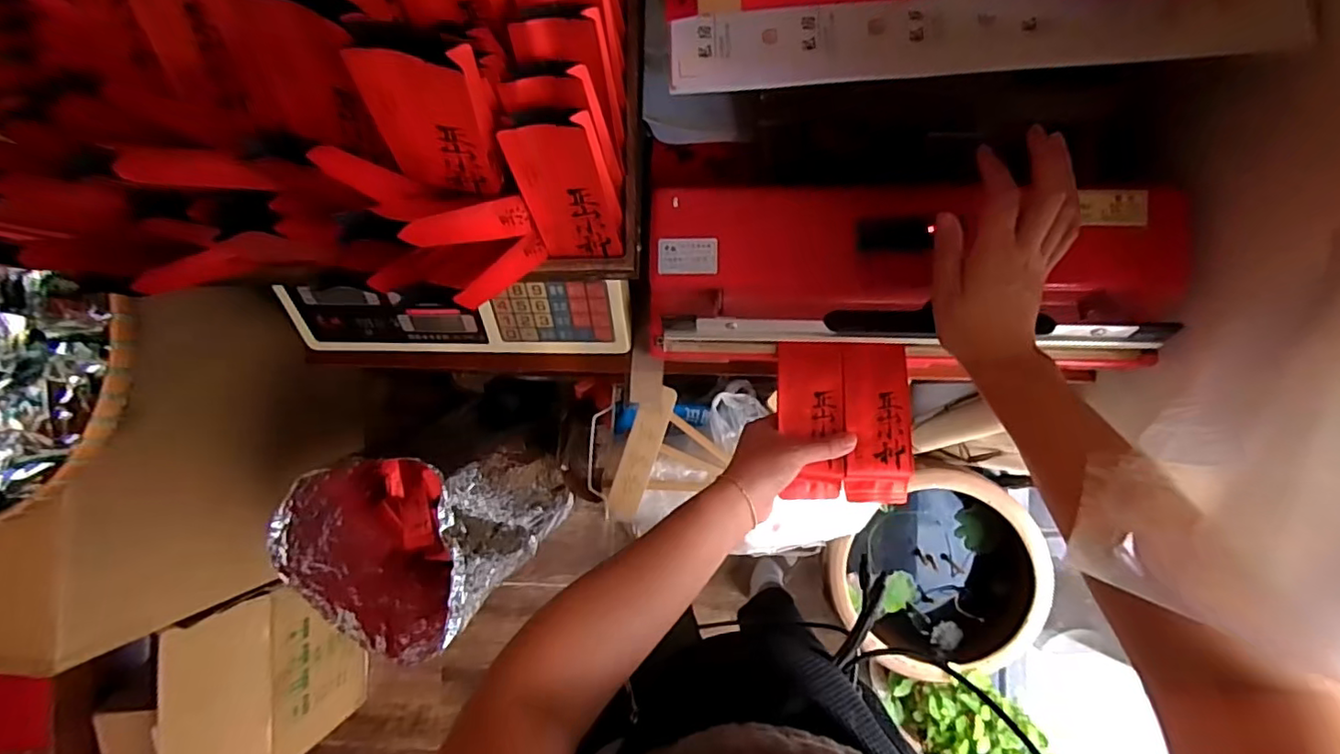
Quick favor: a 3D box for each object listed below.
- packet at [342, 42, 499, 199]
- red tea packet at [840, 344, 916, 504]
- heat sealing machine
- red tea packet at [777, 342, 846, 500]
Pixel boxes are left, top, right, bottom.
[{"bbox_3d":[-0.127,-0.135,0.314,0.057,0.111,0.012,5,77,-8],"label":"packet"},{"bbox_3d":[0.174,0.039,0.489,0.053,0.018,0.131,-2,85,4],"label":"red tea packet"},{"bbox_3d":[0.196,-0.090,0.500,0.422,0.095,0.163,0,89,0],"label":"heat sealing machine"},{"bbox_3d":[0.122,0.037,0.496,0.054,0.012,0.133,-4,86,4],"label":"red tea packet"}]

